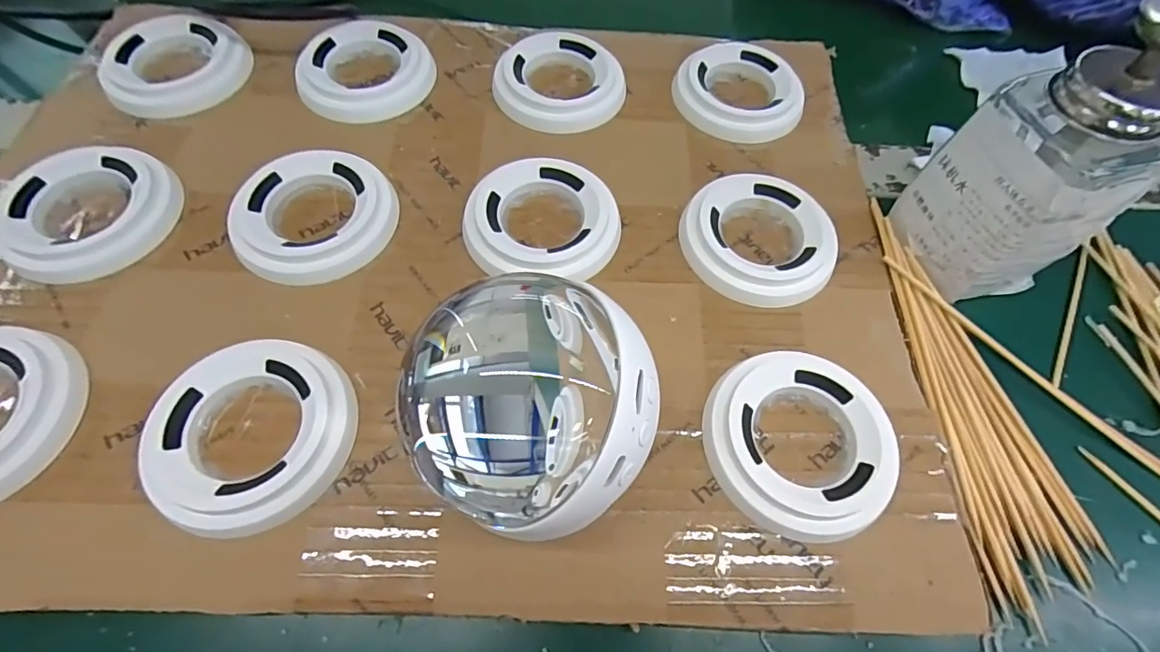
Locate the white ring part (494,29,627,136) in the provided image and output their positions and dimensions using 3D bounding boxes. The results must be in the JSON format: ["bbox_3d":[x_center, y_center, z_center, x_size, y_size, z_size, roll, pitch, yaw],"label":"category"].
[{"bbox_3d":[-0.012,-0.135,0.292,0.067,0.010,0.069,1,64,-3],"label":"white ring part"}]

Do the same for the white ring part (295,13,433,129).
[{"bbox_3d":[-0.118,-0.141,0.289,0.070,0.012,0.070,1,64,-3],"label":"white ring part"}]

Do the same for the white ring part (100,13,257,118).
[{"bbox_3d":[-0.219,-0.145,0.289,0.070,0.012,0.070,1,64,-3],"label":"white ring part"}]

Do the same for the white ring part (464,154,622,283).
[{"bbox_3d":[-0.017,-0.051,0.248,0.070,0.012,0.069,2,63,-2],"label":"white ring part"}]

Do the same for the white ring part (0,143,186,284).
[{"bbox_3d":[-0.220,-0.053,0.238,0.067,0.014,0.067,0,64,-4],"label":"white ring part"}]

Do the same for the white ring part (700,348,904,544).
[{"bbox_3d":[0.085,0.044,0.202,0.069,0.012,0.069,1,64,-3],"label":"white ring part"}]

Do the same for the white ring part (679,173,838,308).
[{"bbox_3d":[0.083,-0.041,0.247,0.068,0.011,0.067,1,64,-3],"label":"white ring part"}]

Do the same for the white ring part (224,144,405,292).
[{"bbox_3d":[-0.121,-0.051,0.242,0.065,0.013,0.069,26,65,9],"label":"white ring part"}]

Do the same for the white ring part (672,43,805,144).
[{"bbox_3d":[0.090,-0.131,0.296,0.068,0.012,0.068,1,64,-3],"label":"white ring part"}]

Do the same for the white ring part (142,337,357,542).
[{"bbox_3d":[-0.120,0.039,0.194,0.068,0.013,0.068,1,64,-3],"label":"white ring part"}]

